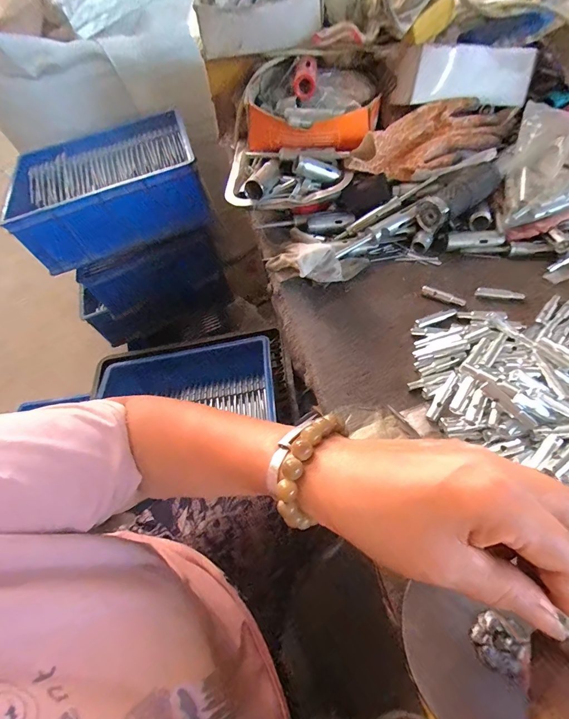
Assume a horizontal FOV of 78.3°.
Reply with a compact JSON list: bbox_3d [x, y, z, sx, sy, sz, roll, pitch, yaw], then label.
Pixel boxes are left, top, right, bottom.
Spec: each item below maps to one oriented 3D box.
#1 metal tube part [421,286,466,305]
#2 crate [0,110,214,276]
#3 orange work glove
[{"bbox_3d":[0.193,-0.077,0.426,0.051,0.009,0.010,24,62,19],"label":"metal tube part"},{"bbox_3d":[-0.420,-0.397,0.828,0.429,0.131,0.302,-21,57,-4],"label":"crate"},{"bbox_3d":[0.200,-0.298,0.478,0.229,0.057,0.092,-22,57,-5],"label":"orange work glove"}]

